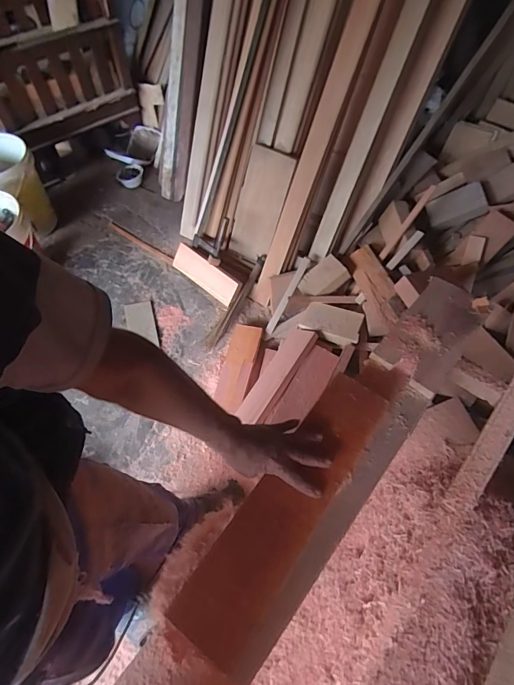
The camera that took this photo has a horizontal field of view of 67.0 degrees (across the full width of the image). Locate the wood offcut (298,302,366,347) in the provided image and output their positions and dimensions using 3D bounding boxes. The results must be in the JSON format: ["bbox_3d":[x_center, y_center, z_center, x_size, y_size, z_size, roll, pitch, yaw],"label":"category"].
[{"bbox_3d":[0.280,-0.077,1.471,0.236,0.054,0.136,19,62,28],"label":"wood offcut"}]

